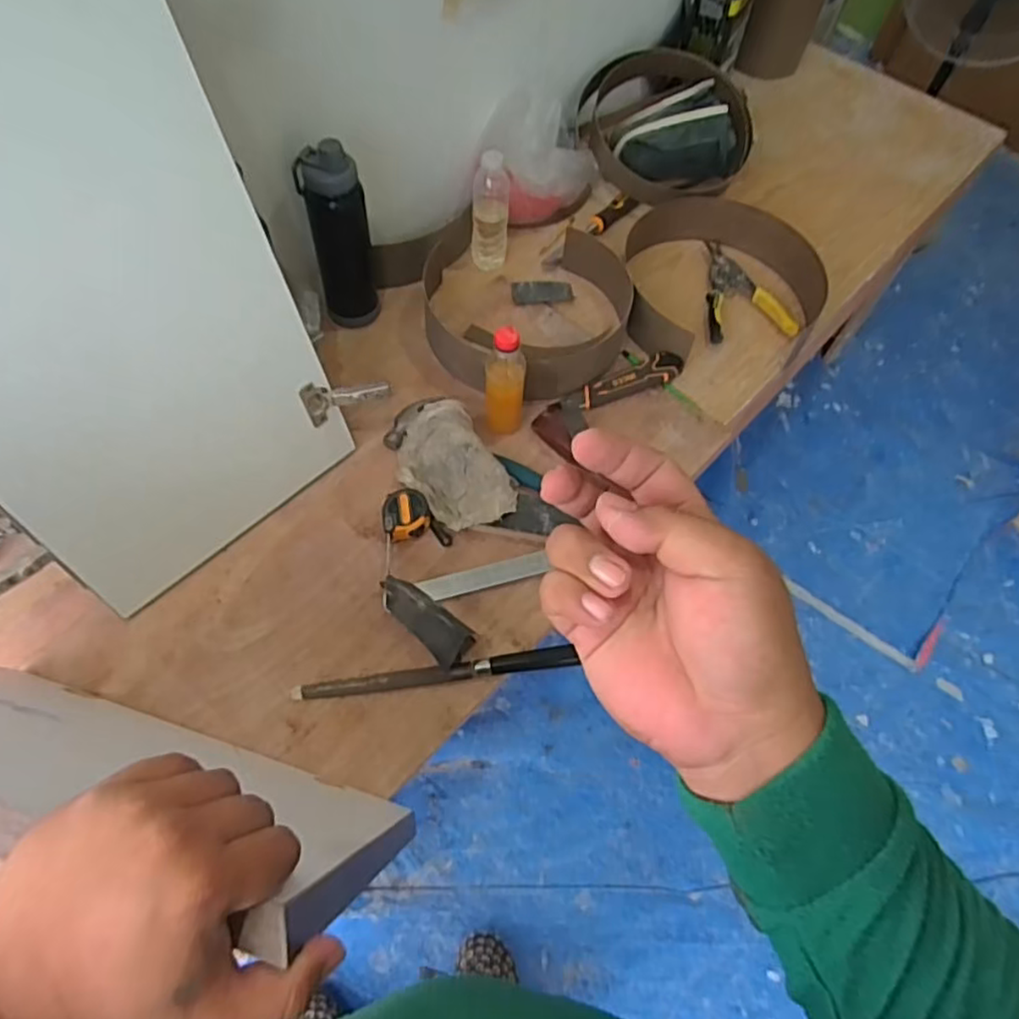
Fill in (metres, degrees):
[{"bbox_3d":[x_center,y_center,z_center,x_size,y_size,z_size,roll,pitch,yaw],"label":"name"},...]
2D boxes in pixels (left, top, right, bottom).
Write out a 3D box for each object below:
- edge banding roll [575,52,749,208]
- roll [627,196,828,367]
[{"bbox_3d":[0.291,-0.704,1.243,0.287,0.133,0.304,2,60,-3],"label":"edge banding roll"},{"bbox_3d":[0.352,-0.373,1.077,0.315,0.065,0.363,6,60,-1],"label":"roll"}]

